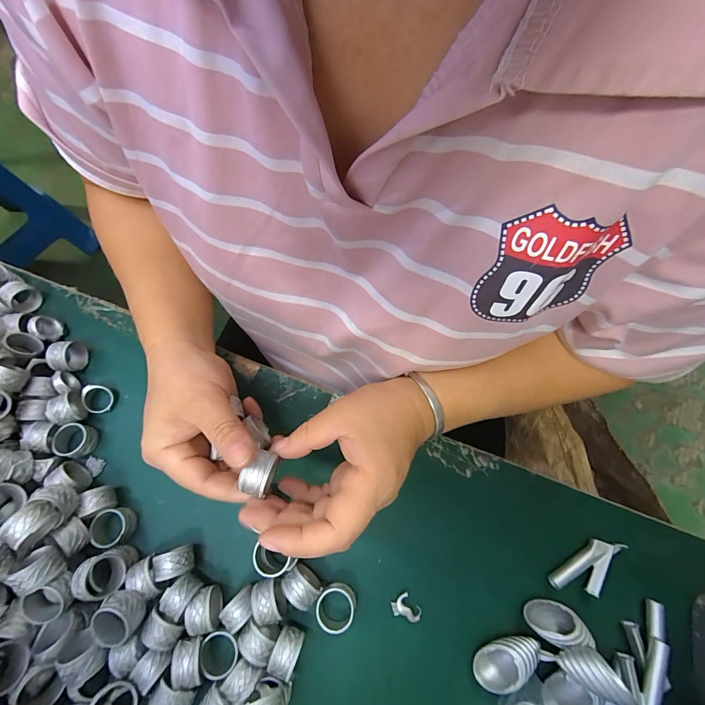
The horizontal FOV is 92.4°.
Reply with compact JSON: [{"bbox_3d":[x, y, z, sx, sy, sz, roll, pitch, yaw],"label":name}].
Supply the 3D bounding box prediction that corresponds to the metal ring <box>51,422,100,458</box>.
[{"bbox_3d":[-0.237,0.076,0.291,0.027,0.018,0.028,0,69,-1],"label":"metal ring"}]

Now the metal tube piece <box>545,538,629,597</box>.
[{"bbox_3d":[0.181,0.165,0.260,0.061,0.013,0.023,-32,73,-12],"label":"metal tube piece"}]

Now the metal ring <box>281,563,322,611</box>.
[{"bbox_3d":[-0.037,0.172,0.250,0.026,0.023,0.019,41,74,13],"label":"metal ring"}]

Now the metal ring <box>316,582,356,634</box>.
[{"bbox_3d":[-0.012,0.187,0.248,0.027,0.015,0.027,0,69,-1],"label":"metal ring"}]

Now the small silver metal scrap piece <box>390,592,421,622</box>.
[{"bbox_3d":[0.040,0.192,0.253,0.019,0.004,0.019,0,69,-1],"label":"small silver metal scrap piece"}]

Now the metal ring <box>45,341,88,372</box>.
[{"bbox_3d":[-0.260,0.003,0.309,0.014,0.027,0.031,8,69,2],"label":"metal ring"}]

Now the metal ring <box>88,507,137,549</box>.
[{"bbox_3d":[-0.190,0.138,0.268,0.027,0.016,0.028,0,69,-1],"label":"metal ring"}]

